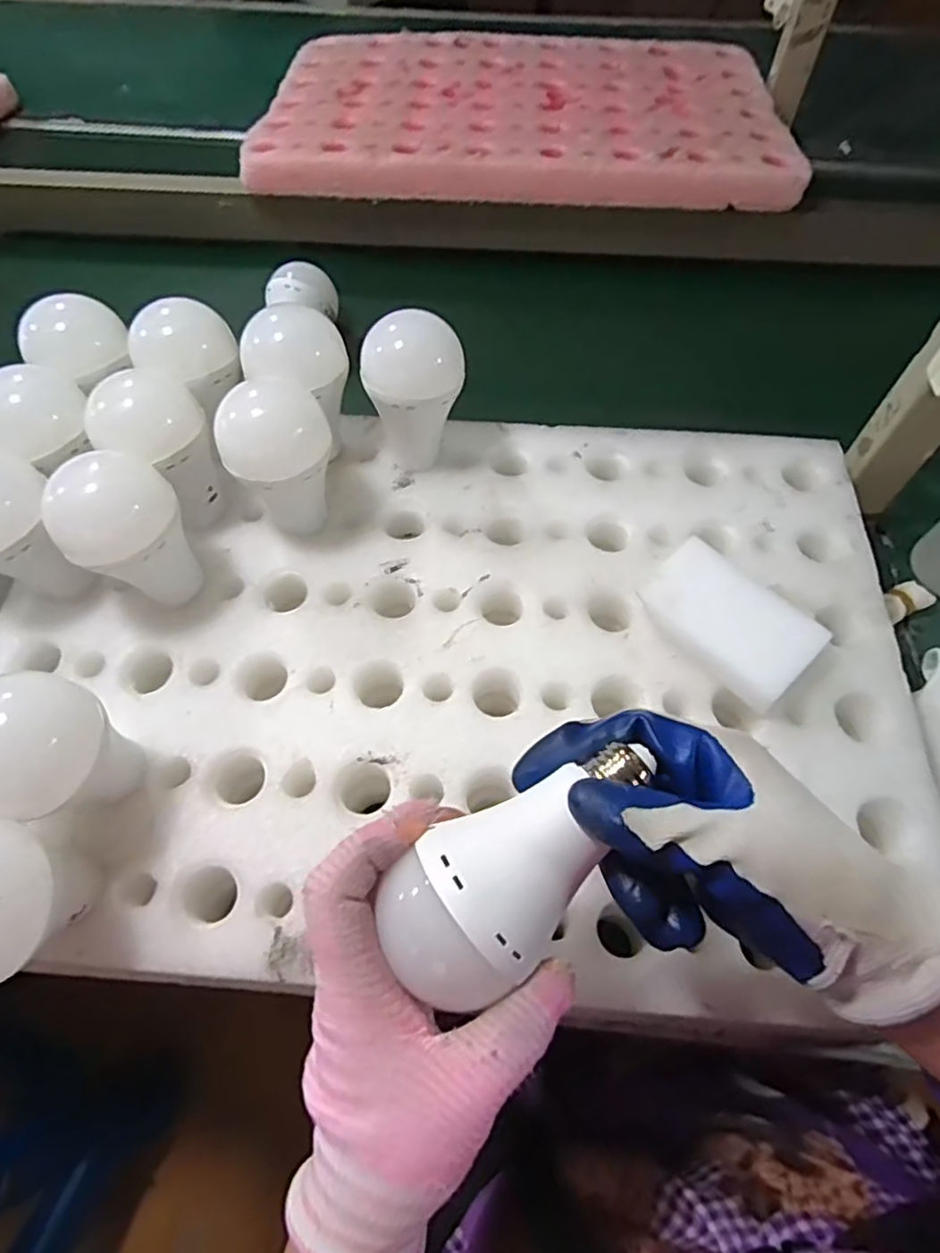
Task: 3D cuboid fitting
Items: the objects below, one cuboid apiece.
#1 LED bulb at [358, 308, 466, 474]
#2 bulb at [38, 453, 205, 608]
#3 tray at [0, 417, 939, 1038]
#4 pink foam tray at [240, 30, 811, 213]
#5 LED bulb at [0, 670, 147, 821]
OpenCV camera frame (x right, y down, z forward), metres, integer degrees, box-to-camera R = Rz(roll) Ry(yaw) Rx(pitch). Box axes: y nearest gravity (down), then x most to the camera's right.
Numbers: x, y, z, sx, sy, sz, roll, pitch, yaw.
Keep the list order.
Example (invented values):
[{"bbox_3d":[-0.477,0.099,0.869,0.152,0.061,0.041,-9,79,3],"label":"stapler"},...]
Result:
[{"bbox_3d":[-0.034,-0.148,0.433,0.064,0.085,0.068,-12,62,-6],"label":"LED bulb"},{"bbox_3d":[-0.196,-0.053,0.380,0.061,0.084,0.058,0,61,0],"label":"bulb"},{"bbox_3d":[-0.002,0.011,0.389,0.511,0.028,0.366,4,61,2],"label":"tray"},{"bbox_3d":[0.061,-0.575,0.709,0.536,0.034,0.374,6,62,4],"label":"pink foam tray"},{"bbox_3d":[-0.203,0.064,0.318,0.058,0.087,0.062,0,61,0],"label":"LED bulb"}]

